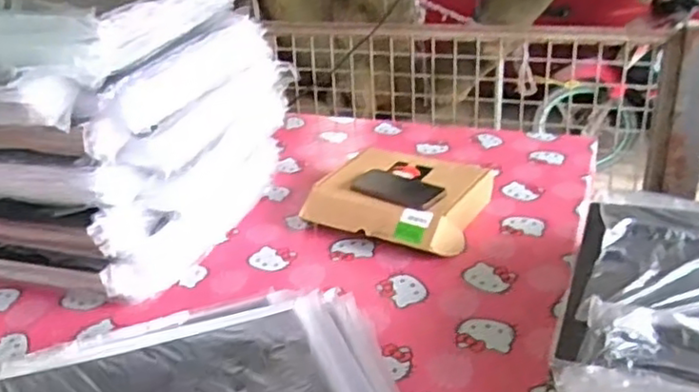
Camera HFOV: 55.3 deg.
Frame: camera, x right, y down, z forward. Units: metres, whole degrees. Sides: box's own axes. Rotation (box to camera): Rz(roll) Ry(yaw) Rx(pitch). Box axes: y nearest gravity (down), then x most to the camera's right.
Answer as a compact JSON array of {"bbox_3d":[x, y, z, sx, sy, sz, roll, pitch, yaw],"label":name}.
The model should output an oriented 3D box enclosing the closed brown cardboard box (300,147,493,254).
[{"bbox_3d":[0.099,0.006,1.242,0.301,0.094,0.243,14,32,30],"label":"closed brown cardboard box"}]

